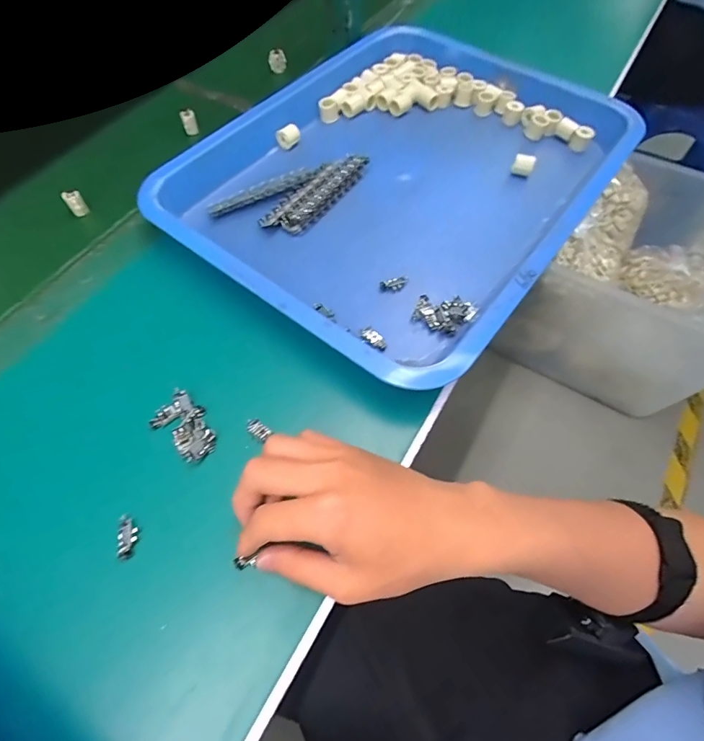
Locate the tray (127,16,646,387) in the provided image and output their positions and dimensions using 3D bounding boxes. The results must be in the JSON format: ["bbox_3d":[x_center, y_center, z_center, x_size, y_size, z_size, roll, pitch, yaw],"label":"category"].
[{"bbox_3d":[0.057,-0.206,0.429,0.343,0.042,0.436,35,67,19],"label":"tray"}]

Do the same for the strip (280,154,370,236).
[{"bbox_3d":[-0.024,-0.175,0.419,0.024,0.016,0.114,32,66,17],"label":"strip"}]

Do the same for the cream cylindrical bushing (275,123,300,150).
[{"bbox_3d":[-0.070,-0.257,0.464,0.017,0.016,0.025,34,66,18],"label":"cream cylindrical bushing"}]

